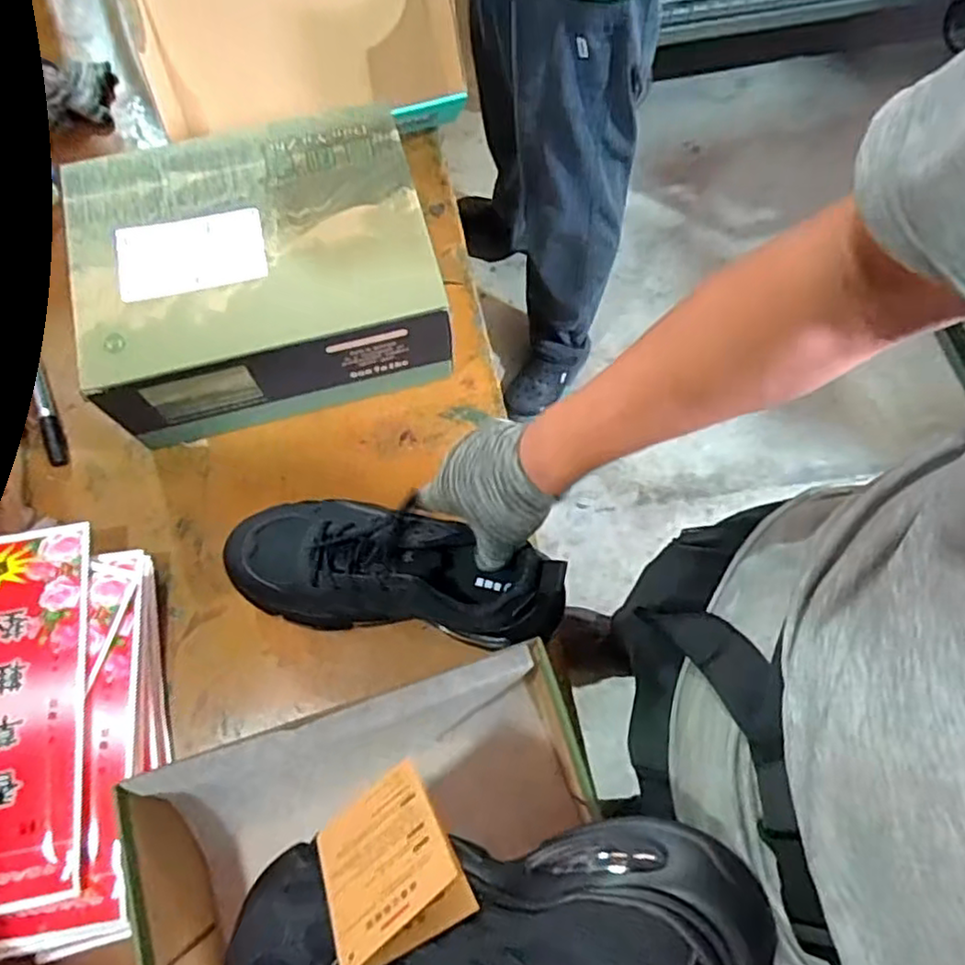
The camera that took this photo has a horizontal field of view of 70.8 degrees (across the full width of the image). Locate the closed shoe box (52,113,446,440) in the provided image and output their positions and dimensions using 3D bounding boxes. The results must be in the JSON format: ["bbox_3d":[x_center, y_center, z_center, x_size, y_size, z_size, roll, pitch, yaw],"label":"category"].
[{"bbox_3d":[-0.215,-0.207,0.685,0.311,0.131,0.248,-14,72,-5],"label":"closed shoe box"}]

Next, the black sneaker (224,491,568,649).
[{"bbox_3d":[-0.076,0.077,0.593,0.285,0.106,0.105,9,71,6],"label":"black sneaker"}]

